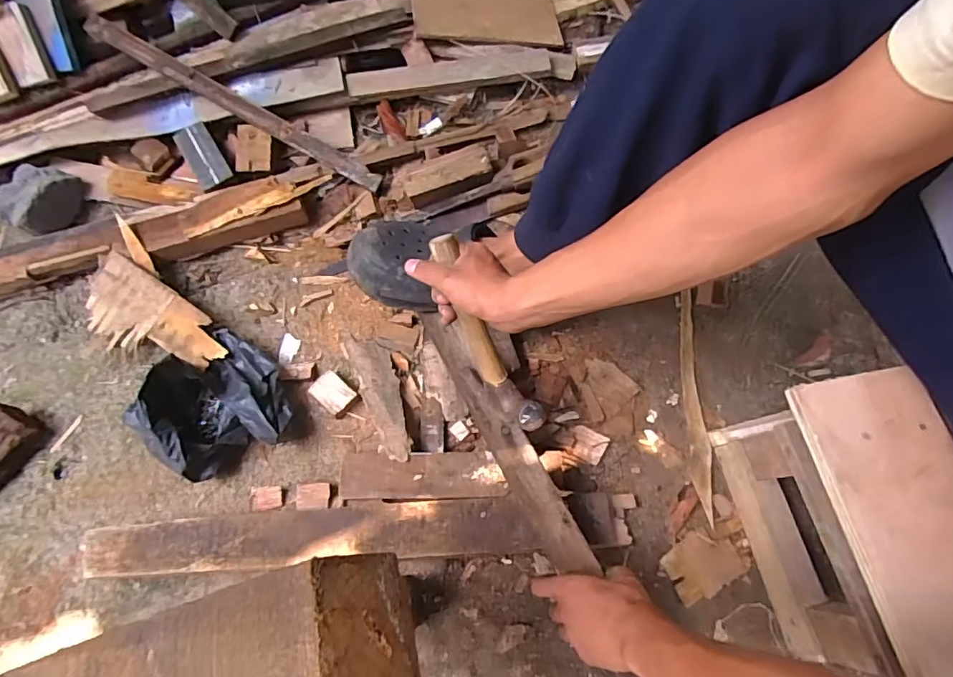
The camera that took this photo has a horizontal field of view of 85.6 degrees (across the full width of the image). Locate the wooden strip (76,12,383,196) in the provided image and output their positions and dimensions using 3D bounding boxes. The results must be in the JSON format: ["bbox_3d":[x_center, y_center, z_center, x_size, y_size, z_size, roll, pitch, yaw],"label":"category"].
[{"bbox_3d":[-0.382,-0.379,0.828,0.505,0.024,0.037,29,69,-5],"label":"wooden strip"}]

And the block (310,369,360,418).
[{"bbox_3d":[-0.195,0.077,0.708,0.060,0.021,0.042,39,73,16],"label":"block"}]

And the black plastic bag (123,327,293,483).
[{"bbox_3d":[-0.333,0.088,0.668,0.174,0.092,0.166,37,72,16],"label":"black plastic bag"}]

